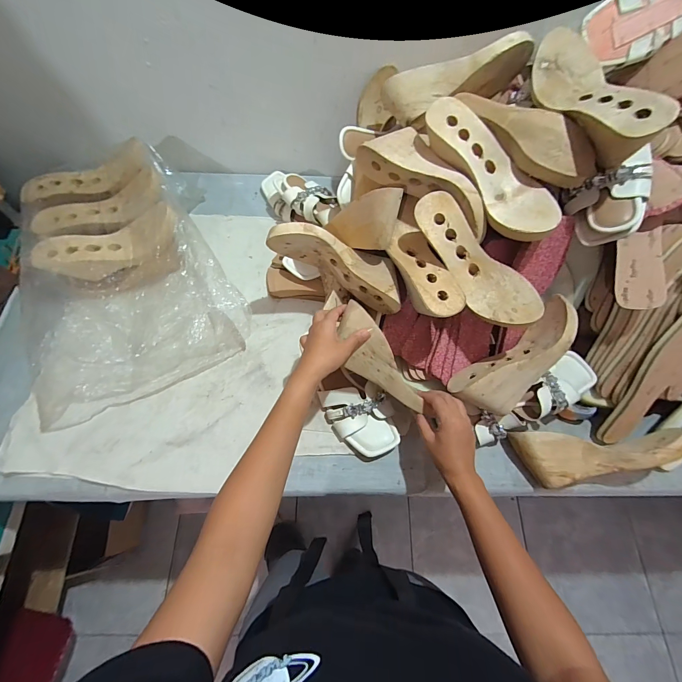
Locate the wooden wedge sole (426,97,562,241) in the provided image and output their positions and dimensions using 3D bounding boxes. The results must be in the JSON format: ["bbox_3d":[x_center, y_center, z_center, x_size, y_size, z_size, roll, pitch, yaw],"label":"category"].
[{"bbox_3d":[0.208,-0.239,0.455,0.071,0.058,0.233,-39,89,-17],"label":"wooden wedge sole"}]

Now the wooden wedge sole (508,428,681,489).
[{"bbox_3d":[0.395,0.183,0.509,0.231,0.089,0.081,1,66,-2],"label":"wooden wedge sole"}]

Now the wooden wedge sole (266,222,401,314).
[{"bbox_3d":[-0.002,-0.123,0.530,0.228,0.083,0.069,29,67,-12],"label":"wooden wedge sole"}]

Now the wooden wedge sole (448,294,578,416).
[{"bbox_3d":[0.274,0.028,0.502,0.215,0.068,0.085,-41,73,-2],"label":"wooden wedge sole"}]

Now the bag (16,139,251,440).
[{"bbox_3d":[-0.412,-0.130,0.575,0.359,0.136,0.445,-26,69,-13],"label":"bag"}]

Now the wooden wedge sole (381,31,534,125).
[{"bbox_3d":[0.184,-0.411,0.523,0.230,0.076,0.070,-9,65,14],"label":"wooden wedge sole"}]

